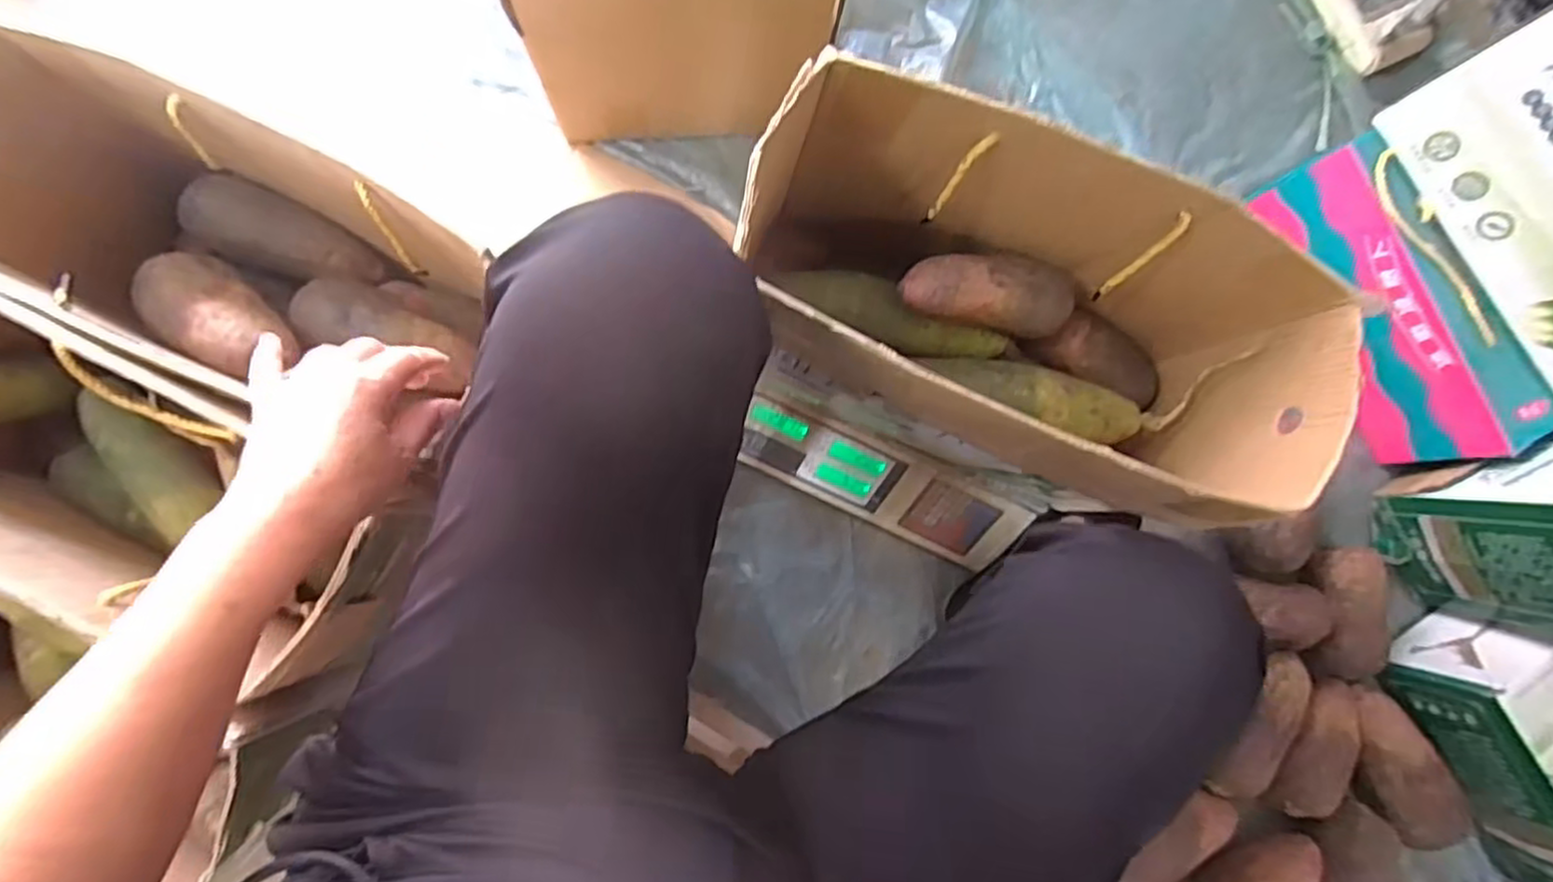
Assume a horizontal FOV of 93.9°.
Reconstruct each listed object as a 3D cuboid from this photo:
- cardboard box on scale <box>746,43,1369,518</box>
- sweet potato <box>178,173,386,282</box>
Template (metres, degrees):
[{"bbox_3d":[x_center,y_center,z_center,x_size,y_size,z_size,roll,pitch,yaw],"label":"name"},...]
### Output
[{"bbox_3d":[0.160,-0.079,0.493,0.375,0.176,0.179,24,83,-3],"label":"cardboard box on scale"},{"bbox_3d":[-0.417,-0.173,0.613,0.145,0.055,0.055,17,83,-25],"label":"sweet potato"}]

